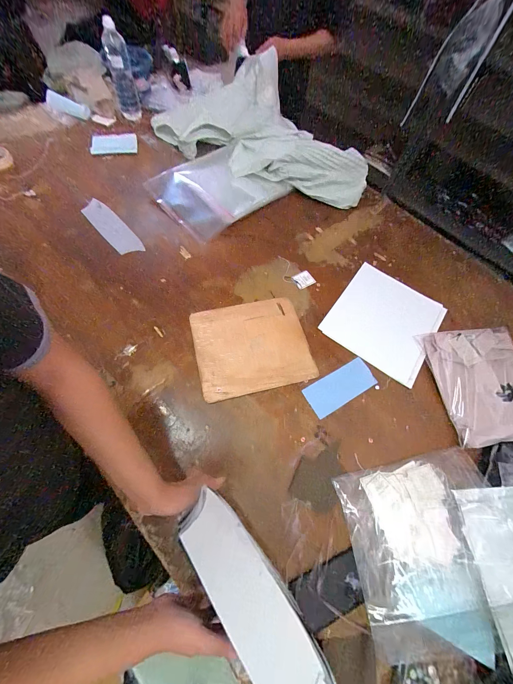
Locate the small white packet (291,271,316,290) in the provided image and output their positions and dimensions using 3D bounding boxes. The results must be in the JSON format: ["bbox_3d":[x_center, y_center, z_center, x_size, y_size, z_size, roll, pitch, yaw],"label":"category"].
[{"bbox_3d":[0.141,-0.187,0.793,0.058,0.006,0.048,-29,92,2],"label":"small white packet"}]

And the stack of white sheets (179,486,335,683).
[{"bbox_3d":[-0.009,0.338,0.354,0.090,0.022,0.263,-33,72,-17],"label":"stack of white sheets"}]

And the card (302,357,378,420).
[{"bbox_3d":[0.209,0.111,0.658,0.183,0.005,0.078,-27,69,-16],"label":"card"}]

